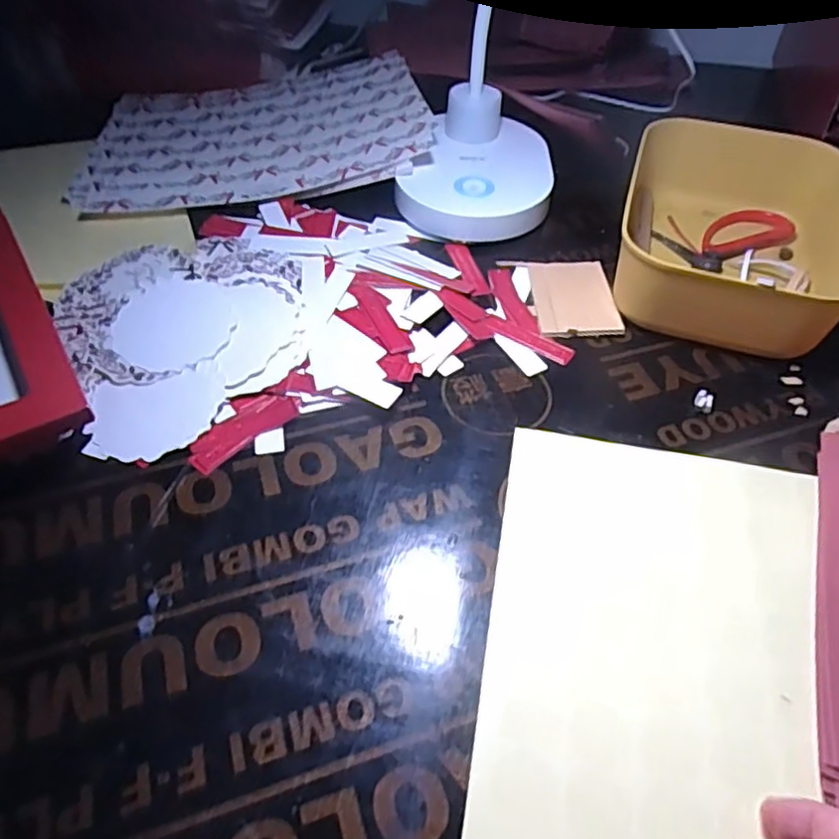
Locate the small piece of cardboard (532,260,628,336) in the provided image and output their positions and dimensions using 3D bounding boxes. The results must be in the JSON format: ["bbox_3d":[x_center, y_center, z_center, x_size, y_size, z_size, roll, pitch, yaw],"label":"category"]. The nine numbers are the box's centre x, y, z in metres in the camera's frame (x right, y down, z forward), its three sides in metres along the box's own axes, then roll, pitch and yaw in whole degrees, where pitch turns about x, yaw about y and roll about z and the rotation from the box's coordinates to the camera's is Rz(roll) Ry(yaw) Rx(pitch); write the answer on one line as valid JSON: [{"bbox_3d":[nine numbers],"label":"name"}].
[{"bbox_3d":[0.101,-0.082,0.423,0.051,0.005,0.077,1,49,0],"label":"small piece of cardboard"}]

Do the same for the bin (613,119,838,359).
[{"bbox_3d":[0.204,-0.123,0.424,0.134,0.053,0.192,13,50,10],"label":"bin"}]

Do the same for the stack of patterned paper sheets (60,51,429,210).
[{"bbox_3d":[-0.130,-0.239,0.528,0.266,0.014,0.194,-8,51,2],"label":"stack of patterned paper sheets"}]

